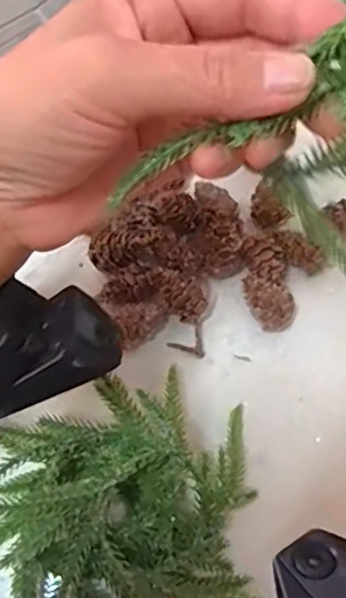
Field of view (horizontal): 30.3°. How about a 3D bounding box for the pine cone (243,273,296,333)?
[{"bbox_3d":[0.056,0.001,0.368,0.027,0.020,0.032,-24,70,-8],"label":"pine cone"}]

